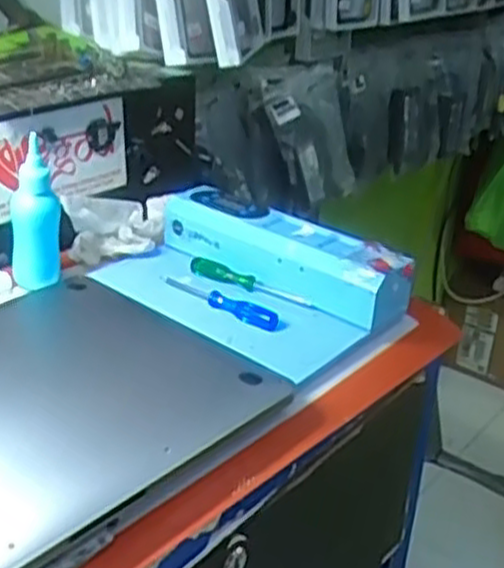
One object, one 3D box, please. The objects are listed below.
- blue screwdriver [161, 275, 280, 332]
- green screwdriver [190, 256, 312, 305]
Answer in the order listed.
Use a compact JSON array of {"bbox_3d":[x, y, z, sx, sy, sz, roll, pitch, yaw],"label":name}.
[{"bbox_3d":[-0.028,0.010,0.580,0.107,0.014,0.015,22,32,33],"label":"blue screwdriver"},{"bbox_3d":[-0.004,-0.001,0.605,0.109,0.009,0.014,19,31,30],"label":"green screwdriver"}]

